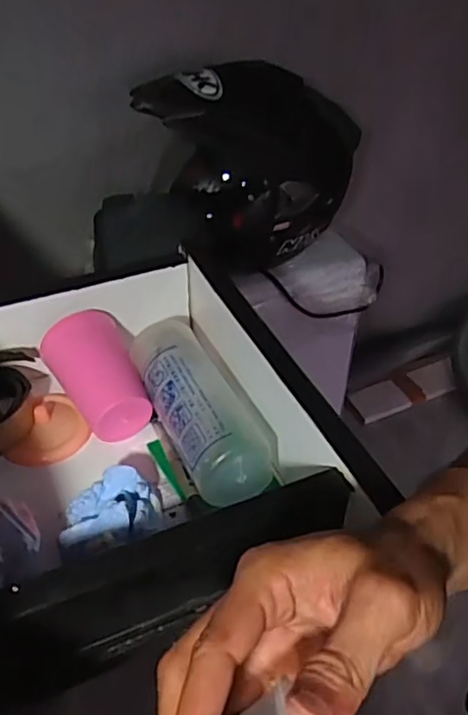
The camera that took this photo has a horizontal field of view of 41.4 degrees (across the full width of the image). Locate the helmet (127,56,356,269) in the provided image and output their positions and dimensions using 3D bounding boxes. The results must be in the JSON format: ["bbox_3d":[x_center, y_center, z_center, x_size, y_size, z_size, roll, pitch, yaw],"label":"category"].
[{"bbox_3d":[0.026,-0.287,0.923,0.283,0.256,0.218,7,40,7],"label":"helmet"}]

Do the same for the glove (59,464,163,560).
[{"bbox_3d":[-0.089,0.108,0.450,0.068,0.033,0.060,0,39,-2],"label":"glove"}]

